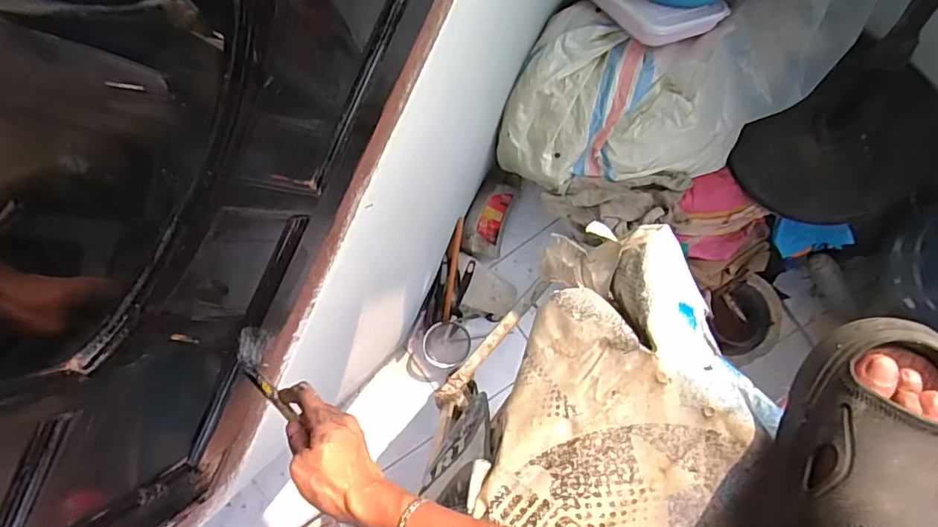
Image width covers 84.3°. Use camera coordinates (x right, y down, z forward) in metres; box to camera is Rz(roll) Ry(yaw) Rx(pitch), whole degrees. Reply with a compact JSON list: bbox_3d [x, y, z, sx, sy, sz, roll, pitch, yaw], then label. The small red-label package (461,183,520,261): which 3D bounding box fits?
[{"bbox_3d":[0.049,-0.124,1.386,0.117,0.040,0.215,7,107,-27],"label":"small red-label package"}]

